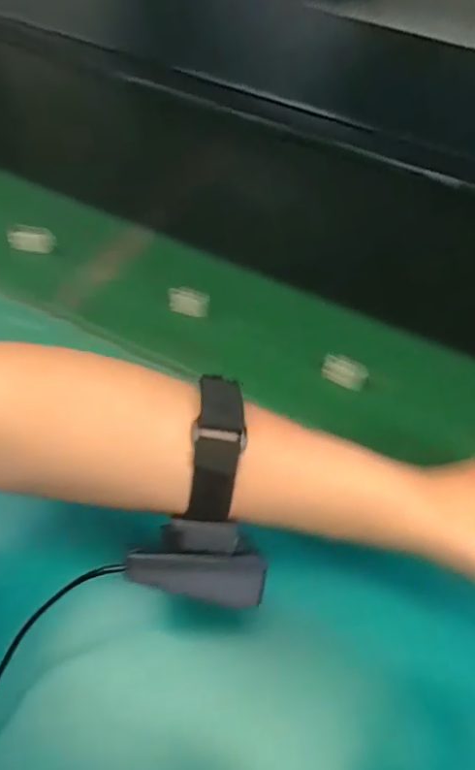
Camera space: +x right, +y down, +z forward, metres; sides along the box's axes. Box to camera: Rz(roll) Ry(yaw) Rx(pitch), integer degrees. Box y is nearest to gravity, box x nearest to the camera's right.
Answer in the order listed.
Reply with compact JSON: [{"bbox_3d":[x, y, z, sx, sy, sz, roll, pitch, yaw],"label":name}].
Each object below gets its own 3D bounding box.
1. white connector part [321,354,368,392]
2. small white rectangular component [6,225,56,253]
[{"bbox_3d":[0.089,-0.012,0.462,0.036,0.020,0.015,20,55,12],"label":"white connector part"},{"bbox_3d":[-0.201,-0.142,0.544,0.045,0.029,0.007,1,53,-2],"label":"small white rectangular component"}]

